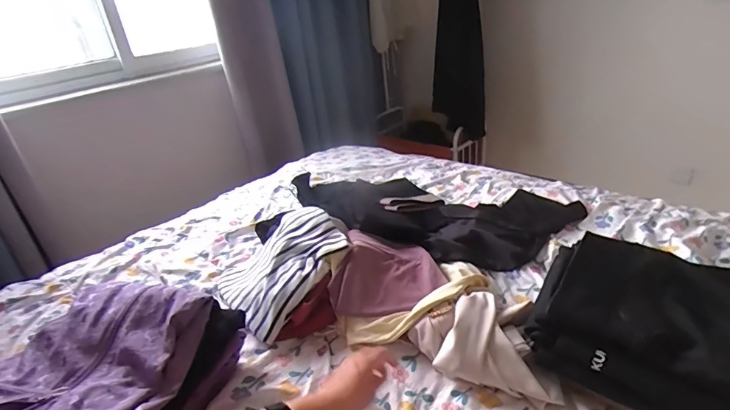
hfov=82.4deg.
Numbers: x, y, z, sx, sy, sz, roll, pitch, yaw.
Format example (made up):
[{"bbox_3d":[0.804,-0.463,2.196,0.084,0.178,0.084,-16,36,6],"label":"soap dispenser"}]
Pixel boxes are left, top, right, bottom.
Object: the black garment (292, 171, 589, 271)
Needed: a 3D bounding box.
[{"bbox_3d":[0.105,0.004,1.101,0.812,0.064,0.391,10,32,29],"label":"black garment"}]

